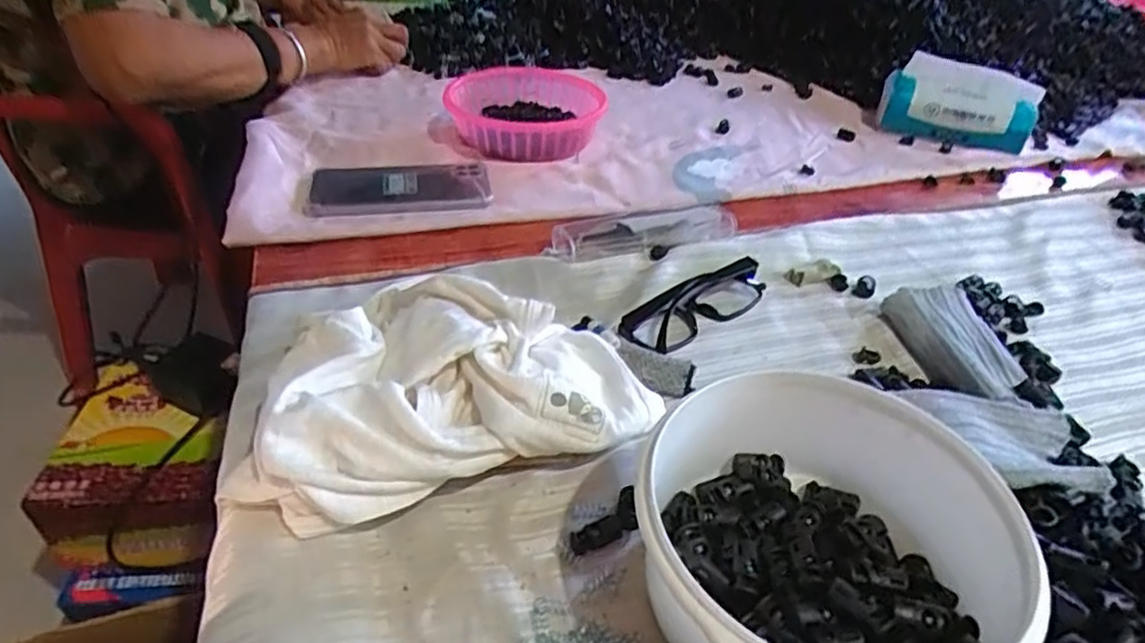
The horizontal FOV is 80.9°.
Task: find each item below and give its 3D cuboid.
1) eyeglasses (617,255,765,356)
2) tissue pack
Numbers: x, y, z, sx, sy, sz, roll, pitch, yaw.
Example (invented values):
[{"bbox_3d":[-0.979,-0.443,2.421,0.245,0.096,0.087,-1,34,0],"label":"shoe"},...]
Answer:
[{"bbox_3d":[0.097,-0.013,0.505,0.140,0.025,0.035,-28,48,-34],"label":"eyeglasses"},{"bbox_3d":[0.475,-0.268,0.831,0.169,0.084,0.081,19,40,18],"label":"tissue pack"}]

